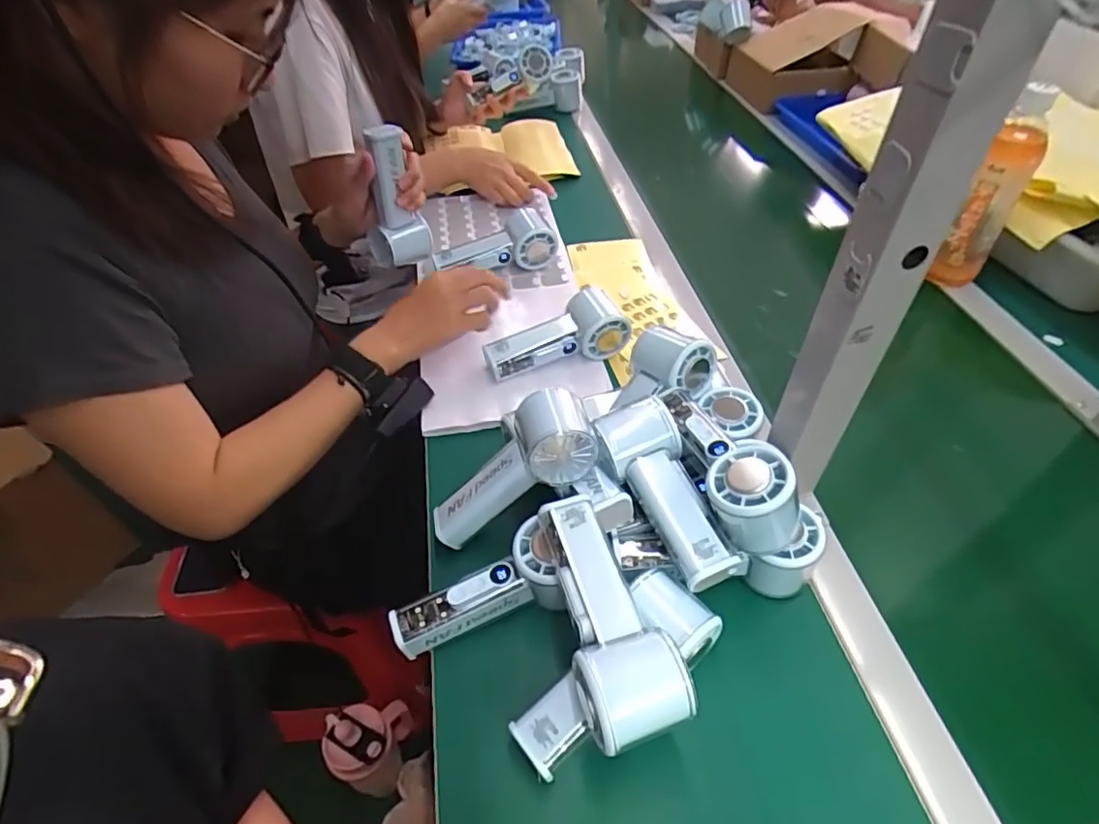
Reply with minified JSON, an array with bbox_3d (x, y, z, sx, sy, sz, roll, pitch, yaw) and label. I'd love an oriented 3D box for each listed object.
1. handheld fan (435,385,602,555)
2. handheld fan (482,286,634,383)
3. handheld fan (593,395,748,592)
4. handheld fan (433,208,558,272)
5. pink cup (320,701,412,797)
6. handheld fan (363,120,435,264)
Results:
[{"bbox_3d":[-0.034,0.045,0.466,0.148,0.056,0.058,-40,47,16],"label":"handheld fan"},{"bbox_3d":[0.006,-0.082,0.618,0.149,0.056,0.058,-17,49,-15],"label":"handheld fan"},{"bbox_3d":[0.089,0.061,0.449,0.068,0.054,0.149,-17,61,-15],"label":"handheld fan"},{"bbox_3d":[-0.061,-0.198,0.728,0.139,0.044,0.073,-26,52,-22],"label":"handheld fan"},{"bbox_3d":[-0.267,0.533,0.919,0.116,0.202,0.103,-15,48,-13],"label":"pink cup"},{"bbox_3d":[-0.179,-0.238,0.669,0.062,0.152,0.045,-21,50,-18],"label":"handheld fan"}]

